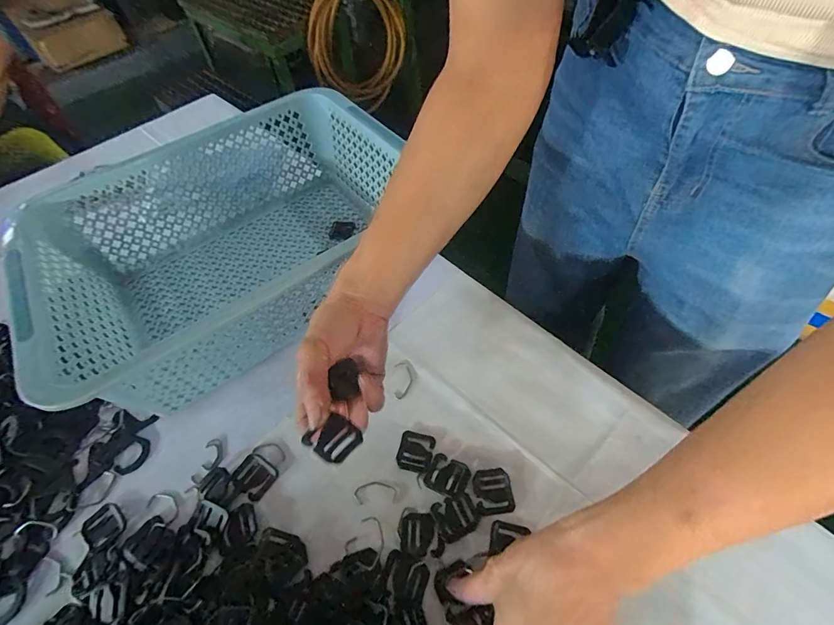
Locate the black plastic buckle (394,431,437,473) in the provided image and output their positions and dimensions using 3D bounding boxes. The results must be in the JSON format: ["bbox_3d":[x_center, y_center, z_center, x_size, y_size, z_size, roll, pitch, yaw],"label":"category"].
[{"bbox_3d":[-0.002,0.125,0.361,0.031,0.004,0.034,13,57,13],"label":"black plastic buckle"}]

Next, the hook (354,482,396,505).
[{"bbox_3d":[-0.036,0.154,0.344,0.036,0.004,0.018,-6,55,0],"label":"hook"}]

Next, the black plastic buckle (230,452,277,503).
[{"bbox_3d":[-0.143,0.144,0.352,0.036,0.004,0.031,22,60,19],"label":"black plastic buckle"}]

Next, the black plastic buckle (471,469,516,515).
[{"bbox_3d":[0.063,0.149,0.334,0.032,0.004,0.035,-9,55,-2],"label":"black plastic buckle"}]

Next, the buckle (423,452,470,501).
[{"bbox_3d":[0.026,0.141,0.345,0.034,0.004,0.030,21,59,18],"label":"buckle"}]

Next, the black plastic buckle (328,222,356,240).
[{"bbox_3d":[-0.097,-0.106,0.517,0.030,0.004,0.030,1,55,5],"label":"black plastic buckle"}]

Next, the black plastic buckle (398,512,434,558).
[{"bbox_3d":[-0.001,0.177,0.320,0.027,0.004,0.031,-2,55,3],"label":"black plastic buckle"}]

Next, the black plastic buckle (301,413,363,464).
[{"bbox_3d":[-0.055,0.082,0.261,0.031,0.004,0.026,29,62,22],"label":"black plastic buckle"}]

